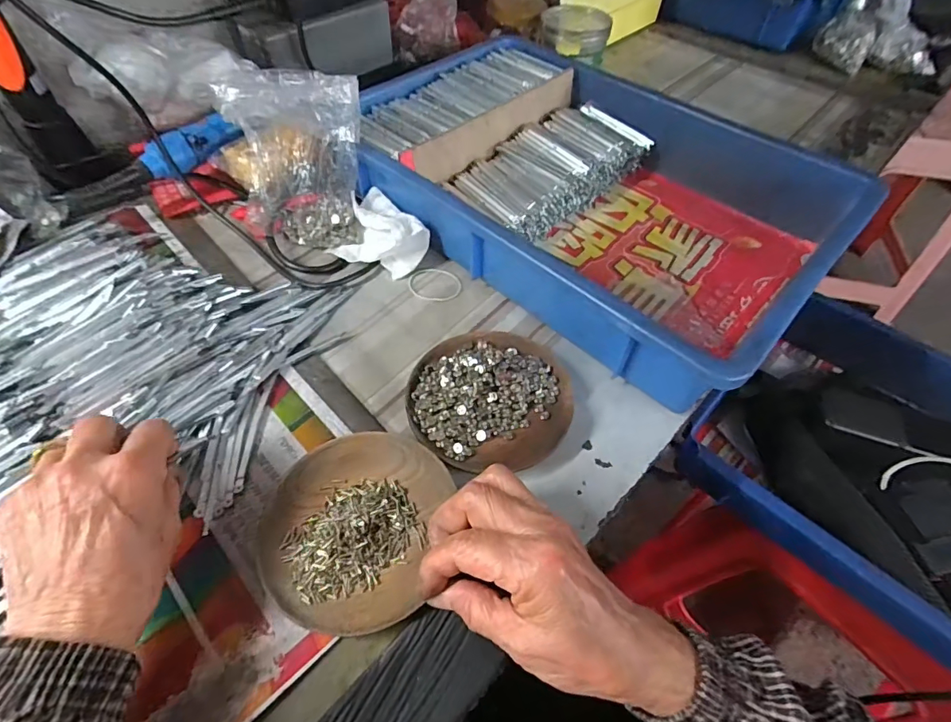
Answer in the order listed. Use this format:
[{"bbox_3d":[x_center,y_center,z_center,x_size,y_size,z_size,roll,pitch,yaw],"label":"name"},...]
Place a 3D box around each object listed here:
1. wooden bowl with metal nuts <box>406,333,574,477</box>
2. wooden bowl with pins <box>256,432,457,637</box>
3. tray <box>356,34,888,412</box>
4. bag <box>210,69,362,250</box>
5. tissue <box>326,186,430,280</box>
[{"bbox_3d":[0.009,0.024,0.340,0.112,0.025,0.106,1,53,-1],"label":"wooden bowl with metal nuts"},{"bbox_3d":[-0.075,0.098,0.286,0.103,0.017,0.112,1,53,-1],"label":"wooden bowl with pins"},{"bbox_3d":[0.097,-0.169,0.453,0.425,0.080,0.299,38,61,24],"label":"tray"},{"bbox_3d":[-0.153,-0.172,0.415,0.103,0.128,0.069,10,53,5],"label":"bag"},{"bbox_3d":[-0.090,-0.114,0.427,0.064,0.045,0.088,-37,62,-26],"label":"tissue"}]

